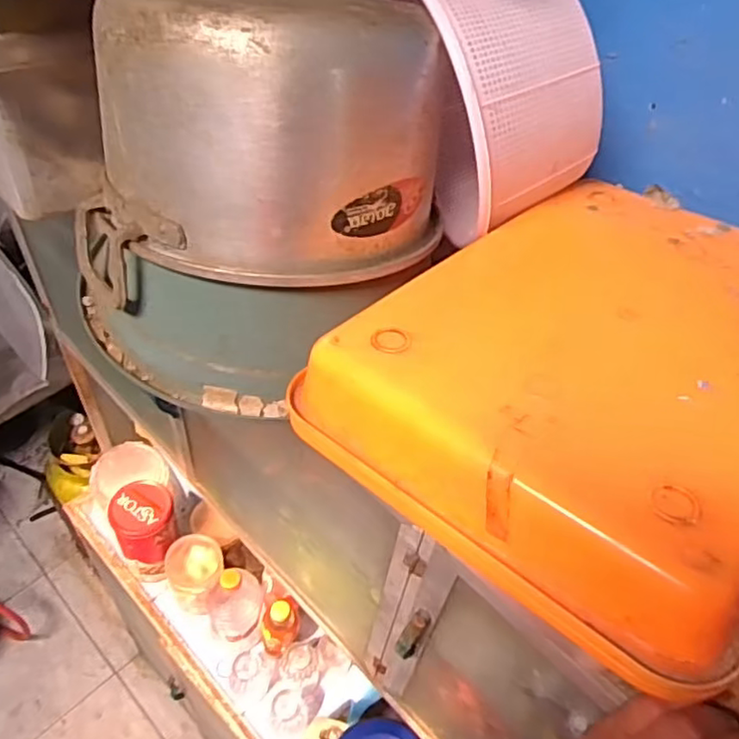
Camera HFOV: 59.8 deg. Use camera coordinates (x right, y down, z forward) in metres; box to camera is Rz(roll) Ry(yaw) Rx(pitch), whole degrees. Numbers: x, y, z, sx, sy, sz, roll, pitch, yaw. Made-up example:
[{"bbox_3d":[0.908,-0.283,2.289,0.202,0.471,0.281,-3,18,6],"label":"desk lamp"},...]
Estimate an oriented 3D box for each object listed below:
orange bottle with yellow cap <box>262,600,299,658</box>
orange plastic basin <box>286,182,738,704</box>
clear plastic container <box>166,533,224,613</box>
[{"bbox_3d":[-0.144,0.417,1.032,0.057,0.115,0.058,3,49,-4],"label":"orange bottle with yellow cap"},{"bbox_3d":[0.154,-0.009,0.387,0.252,0.071,0.320,39,56,24],"label":"orange plastic basin"},{"bbox_3d":[-0.292,0.348,1.090,0.093,0.089,0.103,-12,52,-16],"label":"clear plastic container"}]

